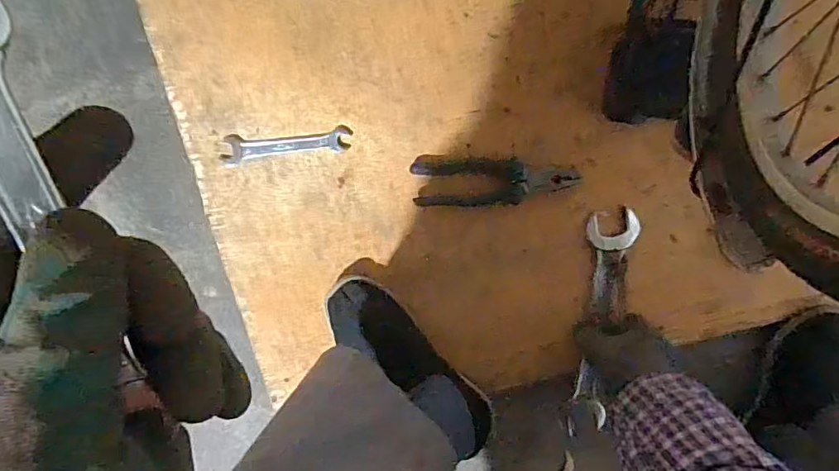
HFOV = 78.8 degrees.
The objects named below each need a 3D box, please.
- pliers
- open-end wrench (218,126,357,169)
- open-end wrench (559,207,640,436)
[{"bbox_3d":[0.091,-0.063,0.623,0.195,0.011,0.058,2,97,2],"label":"pliers"},{"bbox_3d":[-0.162,-0.109,0.621,0.157,0.010,0.037,-4,97,2],"label":"open-end wrench"},{"bbox_3d":[0.220,0.114,0.635,0.056,0.021,0.289,7,101,3],"label":"open-end wrench"}]

